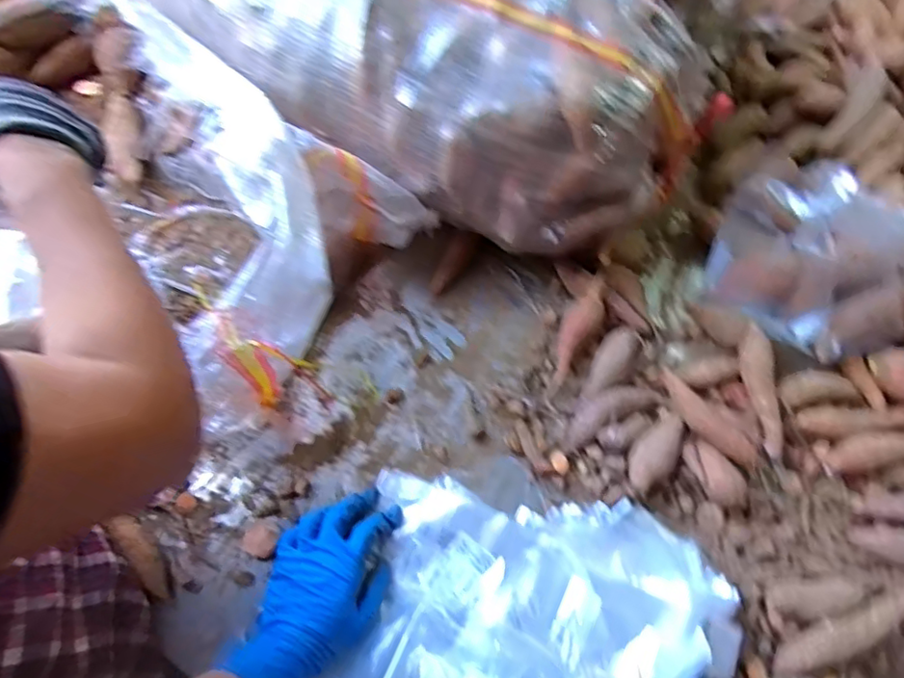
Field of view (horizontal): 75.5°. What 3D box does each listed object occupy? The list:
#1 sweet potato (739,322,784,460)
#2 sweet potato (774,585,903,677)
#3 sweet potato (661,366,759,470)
[{"bbox_3d":[0.313,0.051,0.589,0.027,0.025,0.127,3,65,-1],"label":"sweet potato"},{"bbox_3d":[0.348,0.250,0.504,0.155,0.025,0.027,-17,67,-11],"label":"sweet potato"},{"bbox_3d":[0.250,0.079,0.573,0.033,0.022,0.119,-38,72,-18],"label":"sweet potato"}]

